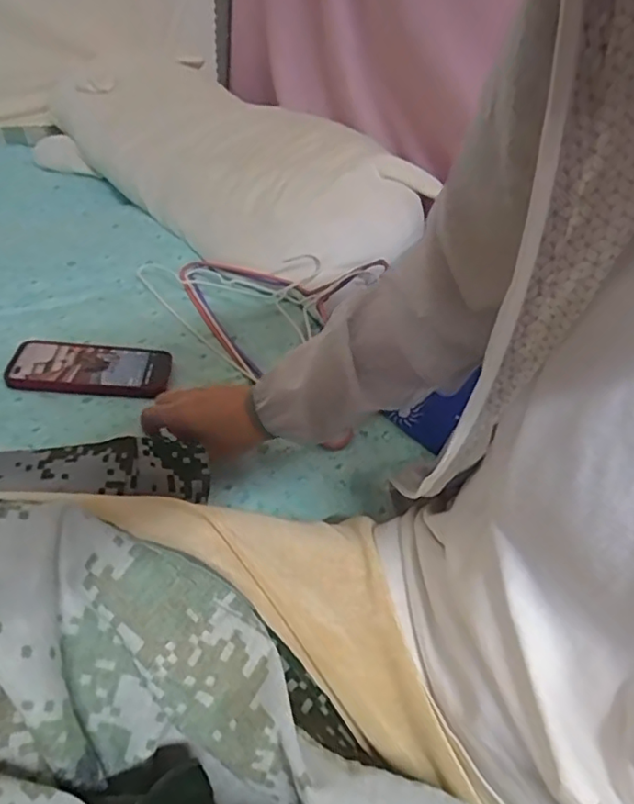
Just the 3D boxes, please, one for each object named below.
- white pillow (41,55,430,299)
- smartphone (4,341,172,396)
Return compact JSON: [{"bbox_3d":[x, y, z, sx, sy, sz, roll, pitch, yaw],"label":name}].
[{"bbox_3d":[-0.166,-0.404,1.006,0.743,0.161,0.323,34,45,29],"label":"white pillow"},{"bbox_3d":[-0.249,-0.039,0.654,0.164,0.010,0.090,3,39,-5],"label":"smartphone"}]

